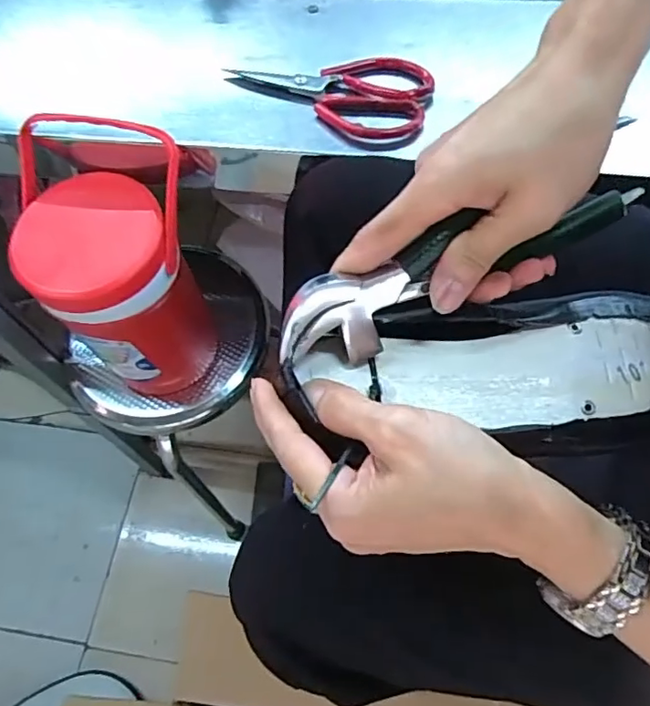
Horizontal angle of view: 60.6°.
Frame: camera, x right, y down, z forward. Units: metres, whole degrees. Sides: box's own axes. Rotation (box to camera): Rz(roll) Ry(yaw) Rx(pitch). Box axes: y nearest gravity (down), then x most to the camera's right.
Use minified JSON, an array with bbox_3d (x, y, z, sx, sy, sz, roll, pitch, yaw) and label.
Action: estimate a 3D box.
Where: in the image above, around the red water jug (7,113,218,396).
[{"bbox_3d":[-0.217,-0.077,0.603,0.154,0.272,0.171,9,65,7],"label":"red water jug"}]

